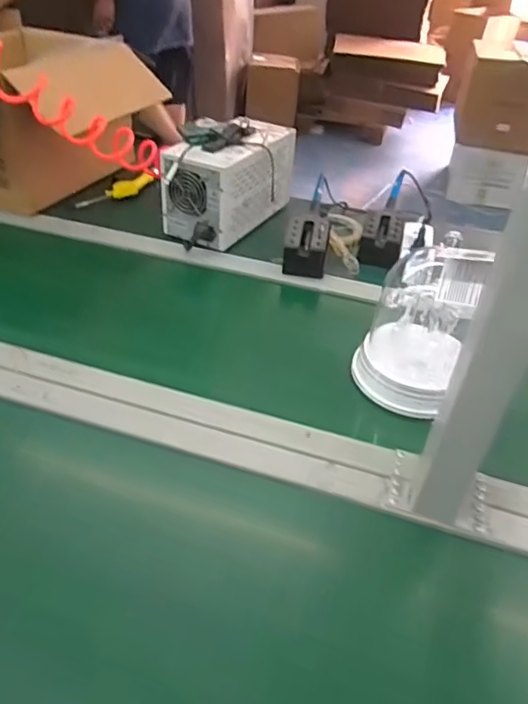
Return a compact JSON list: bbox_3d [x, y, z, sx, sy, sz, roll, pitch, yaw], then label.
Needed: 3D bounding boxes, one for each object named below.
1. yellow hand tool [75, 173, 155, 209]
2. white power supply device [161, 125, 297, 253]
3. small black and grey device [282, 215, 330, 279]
[{"bbox_3d":[-0.303,-0.329,1.109,0.170,0.034,0.021,-28,49,-33],"label":"yellow hand tool"},{"bbox_3d":[-0.059,-0.313,0.997,0.125,0.154,0.263,25,44,23],"label":"white power supply device"},{"bbox_3d":[0.072,-0.176,0.910,0.073,0.077,0.069,9,40,6],"label":"small black and grey device"}]

